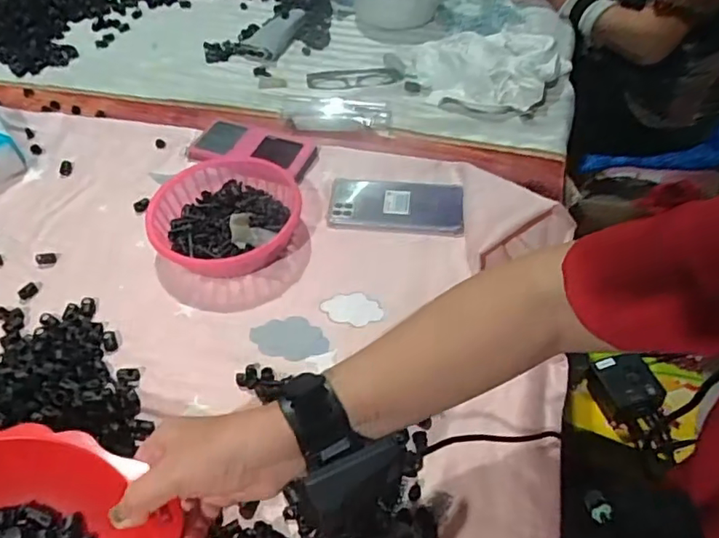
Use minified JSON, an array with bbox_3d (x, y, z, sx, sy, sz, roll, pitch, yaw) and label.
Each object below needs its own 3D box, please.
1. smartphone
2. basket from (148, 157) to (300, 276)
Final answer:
[{"bbox_3d":[0.044,-0.079,0.700,0.158,0.011,0.078,5,55,5],"label":"smartphone"},{"bbox_3d":[-0.154,-0.061,0.670,0.160,0.049,0.176,-2,50,2],"label":"basket"}]

